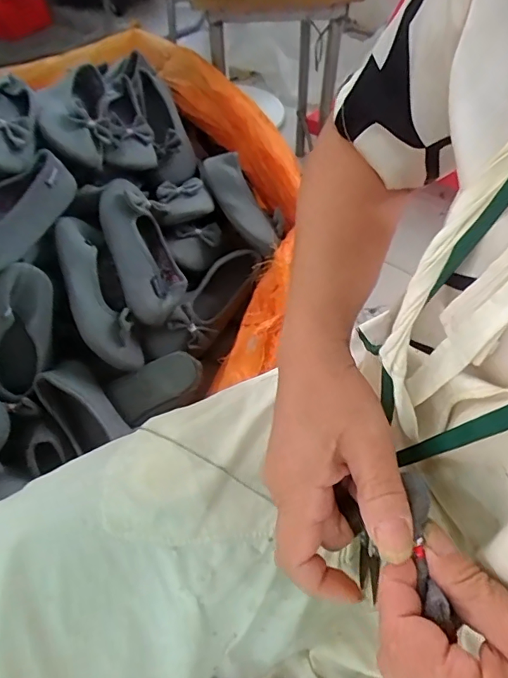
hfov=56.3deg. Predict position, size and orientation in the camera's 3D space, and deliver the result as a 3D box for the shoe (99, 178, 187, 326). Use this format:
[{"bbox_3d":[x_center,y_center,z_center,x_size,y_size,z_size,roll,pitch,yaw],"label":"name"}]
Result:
[{"bbox_3d":[-0.166,-0.135,0.701,0.090,0.063,0.250,-16,67,-12],"label":"shoe"}]

